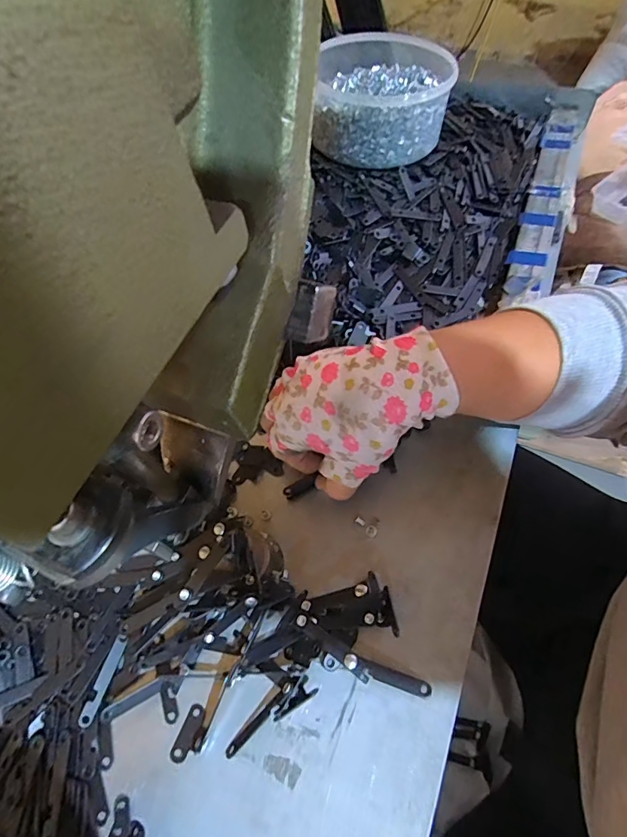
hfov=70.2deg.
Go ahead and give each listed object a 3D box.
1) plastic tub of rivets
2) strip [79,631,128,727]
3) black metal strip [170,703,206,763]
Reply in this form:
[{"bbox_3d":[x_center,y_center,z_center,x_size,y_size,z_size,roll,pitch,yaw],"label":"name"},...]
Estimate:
[{"bbox_3d":[0.073,-0.339,0.473,0.139,0.067,0.153,6,60,10],"label":"plastic tub of rivets"},{"bbox_3d":[-0.130,0.161,0.276,0.009,0.006,0.049,14,63,7],"label":"strip"},{"bbox_3d":[-0.074,0.184,0.261,0.010,0.004,0.029,20,64,10],"label":"black metal strip"}]

